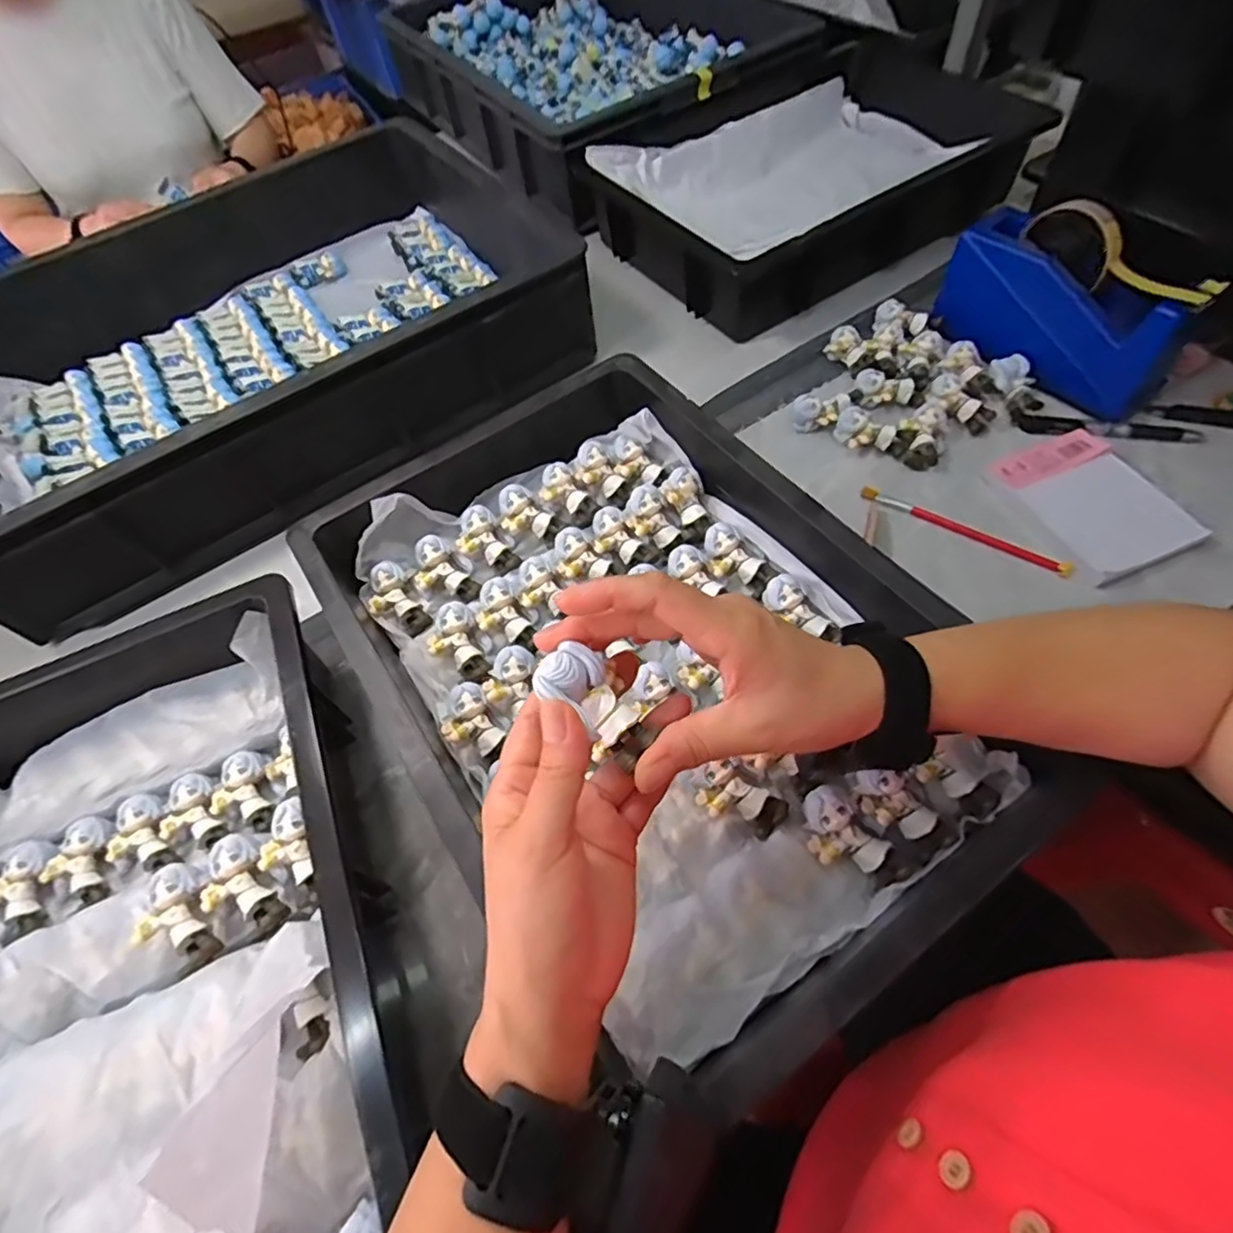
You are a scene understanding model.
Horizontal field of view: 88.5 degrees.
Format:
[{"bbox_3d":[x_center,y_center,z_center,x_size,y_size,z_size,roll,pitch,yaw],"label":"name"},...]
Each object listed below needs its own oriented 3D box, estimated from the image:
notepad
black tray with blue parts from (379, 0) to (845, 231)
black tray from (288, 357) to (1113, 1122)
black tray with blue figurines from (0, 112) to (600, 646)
[{"bbox_3d":[0.375,-0.094,0.497,0.086,0.011,0.130,-26,59,4],"label":"notepad"},{"bbox_3d":[-0.036,-0.773,0.913,0.372,0.137,0.581,-32,60,-13],"label":"black tray with blue parts"},{"bbox_3d":[0.005,0.011,0.434,0.310,0.072,0.479,-34,61,-14],"label":"black tray"},{"bbox_3d":[-0.372,-0.285,0.647,0.573,0.111,0.415,-34,61,-14],"label":"black tray with blue figurines"}]

